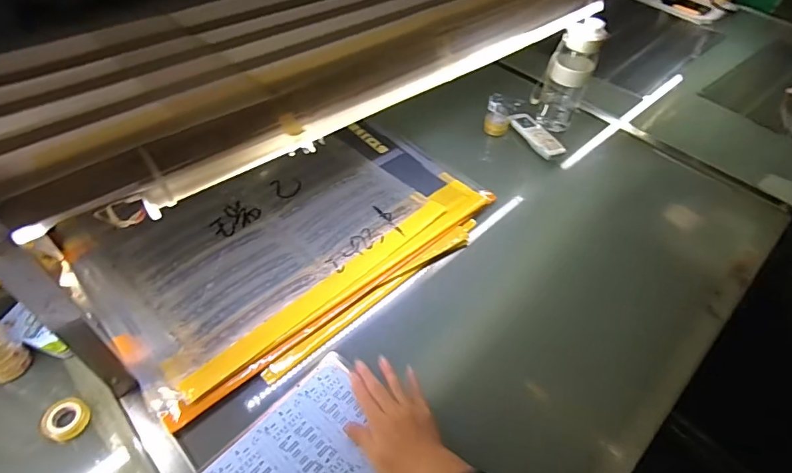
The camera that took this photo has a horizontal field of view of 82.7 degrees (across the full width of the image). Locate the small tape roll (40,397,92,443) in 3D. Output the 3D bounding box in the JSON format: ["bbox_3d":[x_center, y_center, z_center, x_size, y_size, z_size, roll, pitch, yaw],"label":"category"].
[{"bbox_3d":[-0.386,0.214,0.527,0.038,0.029,0.046,24,50,15],"label":"small tape roll"}]

